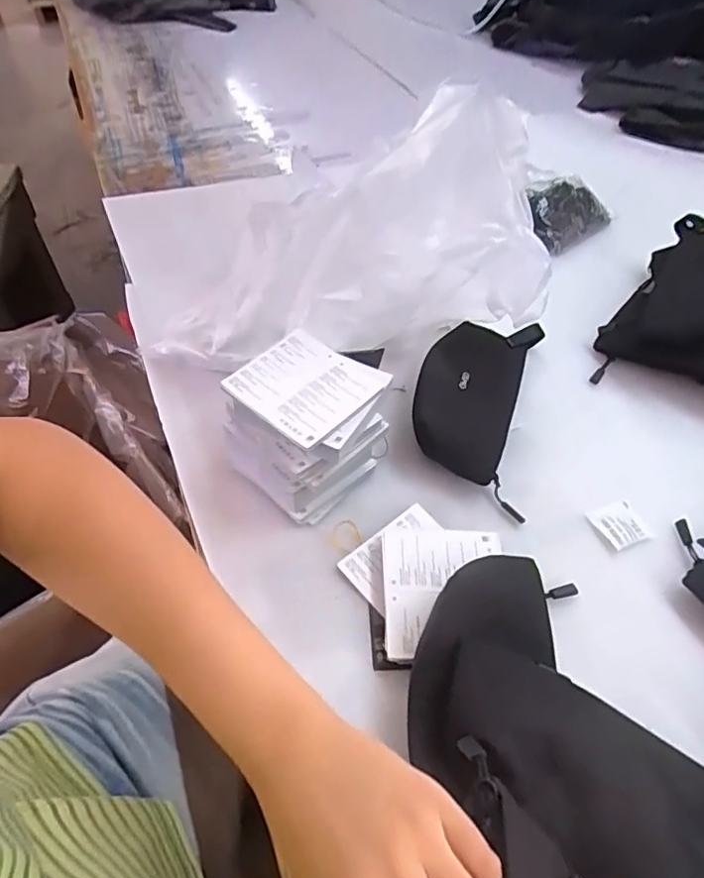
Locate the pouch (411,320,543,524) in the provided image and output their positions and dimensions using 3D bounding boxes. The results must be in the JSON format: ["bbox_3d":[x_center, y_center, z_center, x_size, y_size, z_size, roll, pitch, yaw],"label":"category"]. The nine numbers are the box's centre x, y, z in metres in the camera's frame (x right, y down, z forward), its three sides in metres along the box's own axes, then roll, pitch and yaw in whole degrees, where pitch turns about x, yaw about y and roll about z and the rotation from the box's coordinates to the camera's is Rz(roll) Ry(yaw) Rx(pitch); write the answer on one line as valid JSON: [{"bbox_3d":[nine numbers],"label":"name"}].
[{"bbox_3d":[0.121,-0.040,0.566,0.115,0.044,0.230,9,51,9],"label":"pouch"}]

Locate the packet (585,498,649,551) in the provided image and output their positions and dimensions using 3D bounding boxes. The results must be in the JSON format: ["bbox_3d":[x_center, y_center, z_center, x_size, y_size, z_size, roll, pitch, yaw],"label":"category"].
[{"bbox_3d":[0.227,0.072,0.487,0.040,0.004,0.039,-18,52,-13],"label":"packet"}]

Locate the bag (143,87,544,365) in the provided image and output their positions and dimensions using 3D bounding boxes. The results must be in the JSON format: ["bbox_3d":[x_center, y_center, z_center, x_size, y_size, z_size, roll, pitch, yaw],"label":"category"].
[{"bbox_3d":[-0.012,-0.195,0.569,0.385,0.177,0.203,-2,50,-1],"label":"bag"}]

